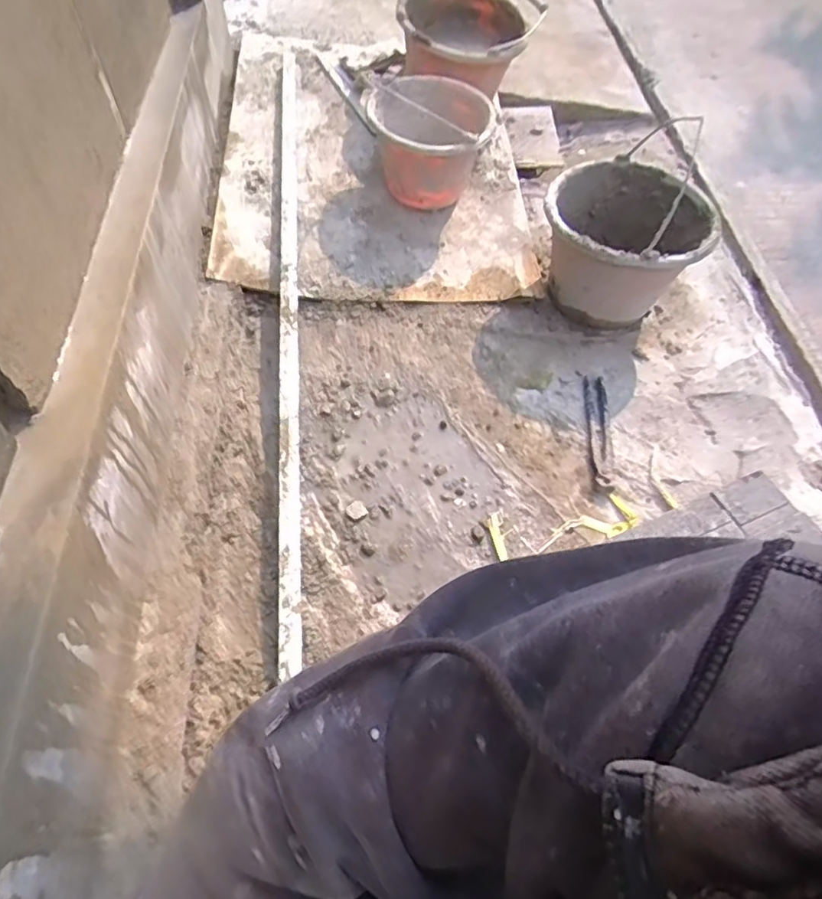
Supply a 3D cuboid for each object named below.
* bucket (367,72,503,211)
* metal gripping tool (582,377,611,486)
[{"bbox_3d":[0.036,-0.604,1.137,0.225,0.190,0.225,1,58,-2],"label":"bucket"},{"bbox_3d":[0.309,-0.031,0.940,0.038,0.020,0.209,5,58,0],"label":"metal gripping tool"}]

